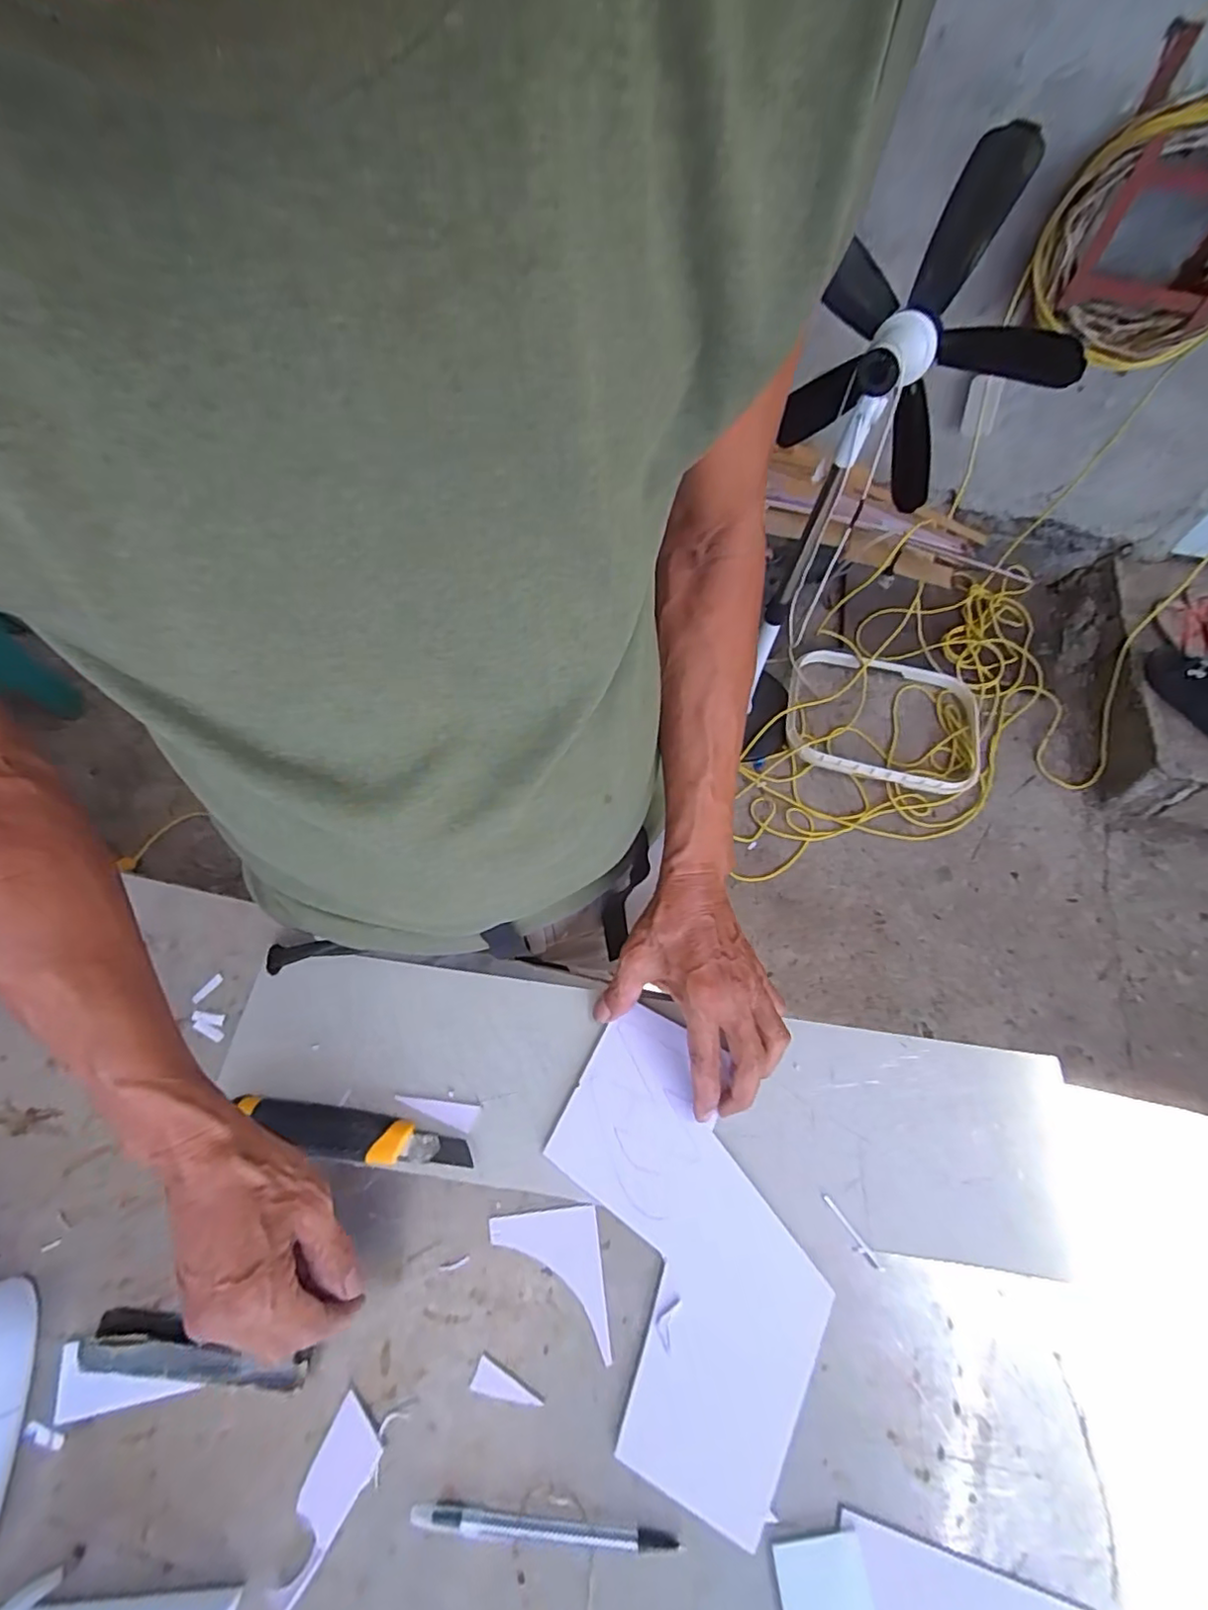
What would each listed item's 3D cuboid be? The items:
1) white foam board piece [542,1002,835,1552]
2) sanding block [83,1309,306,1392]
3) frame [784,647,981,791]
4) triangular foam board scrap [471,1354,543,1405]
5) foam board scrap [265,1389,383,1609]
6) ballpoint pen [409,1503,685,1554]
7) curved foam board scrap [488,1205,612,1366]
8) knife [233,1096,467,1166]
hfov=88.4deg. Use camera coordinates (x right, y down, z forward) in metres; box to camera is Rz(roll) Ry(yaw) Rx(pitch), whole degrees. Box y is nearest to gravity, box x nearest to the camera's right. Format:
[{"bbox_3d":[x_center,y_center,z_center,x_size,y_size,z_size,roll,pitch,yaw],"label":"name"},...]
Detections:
[{"bbox_3d":[0.053,0.282,0.409,0.135,0.009,0.271,-16,67,-9],"label":"white foam board piece"},{"bbox_3d":[-0.250,0.333,0.374,0.141,0.018,0.032,7,65,4],"label":"sanding block"},{"bbox_3d":[0.659,-0.208,1.456,0.454,0.035,0.347,13,63,5],"label":"frame"},{"bbox_3d":[-0.059,0.353,0.379,0.043,0.004,0.017,14,65,6],"label":"triangular foam board scrap"},{"bbox_3d":[-0.158,0.397,0.353,0.032,0.009,0.085,22,66,9],"label":"foam board scrap"},{"bbox_3d":[-0.034,0.409,0.349,0.148,0.007,0.013,5,65,1],"label":"ballpoint pen"},{"bbox_3d":[-0.035,0.310,0.401,0.069,0.004,0.082,-7,65,-4],"label":"curved foam board scrap"},{"bbox_3d":[-0.172,0.227,0.426,0.160,0.019,0.029,9,65,3],"label":"knife"}]

